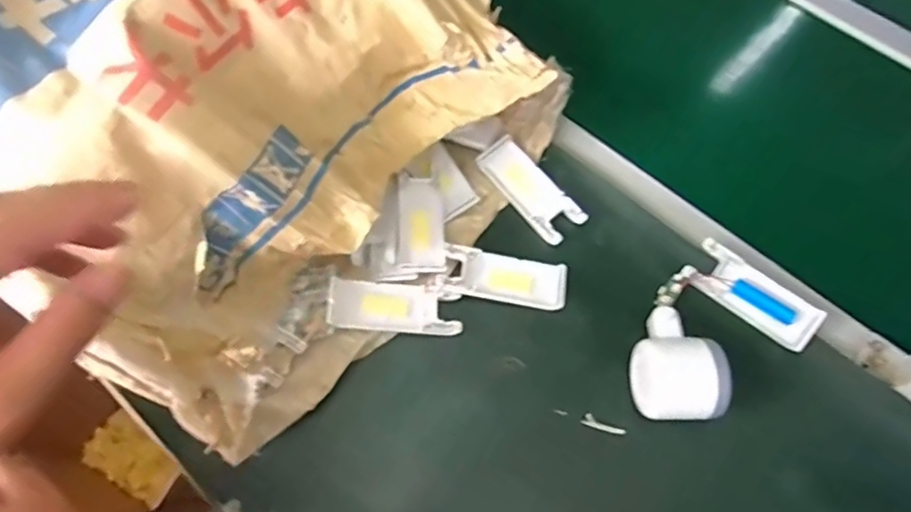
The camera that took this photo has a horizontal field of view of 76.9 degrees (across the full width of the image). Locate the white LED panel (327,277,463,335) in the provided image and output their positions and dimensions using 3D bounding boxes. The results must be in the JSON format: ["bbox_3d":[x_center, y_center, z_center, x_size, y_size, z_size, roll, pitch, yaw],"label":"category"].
[{"bbox_3d":[-0.047,0.041,0.452,0.102,0.010,0.041,11,65,-12],"label":"white LED panel"}]

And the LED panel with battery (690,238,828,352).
[{"bbox_3d":[0.240,0.033,0.463,0.102,0.013,0.044,36,69,14],"label":"LED panel with battery"}]

